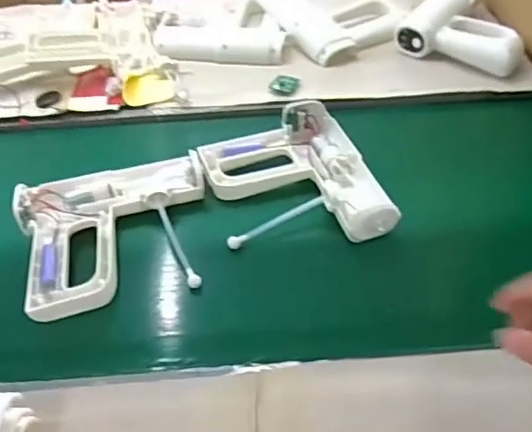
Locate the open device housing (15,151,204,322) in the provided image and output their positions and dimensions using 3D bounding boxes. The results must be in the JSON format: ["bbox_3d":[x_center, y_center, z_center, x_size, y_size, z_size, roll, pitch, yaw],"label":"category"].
[{"bbox_3d":[-0.167,0.006,0.633,0.207,0.038,0.192,-15,49,-11],"label":"open device housing"}]

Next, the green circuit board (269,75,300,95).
[{"bbox_3d":[0.029,-0.195,0.823,0.039,0.006,0.046,11,49,12],"label":"green circuit board"}]

